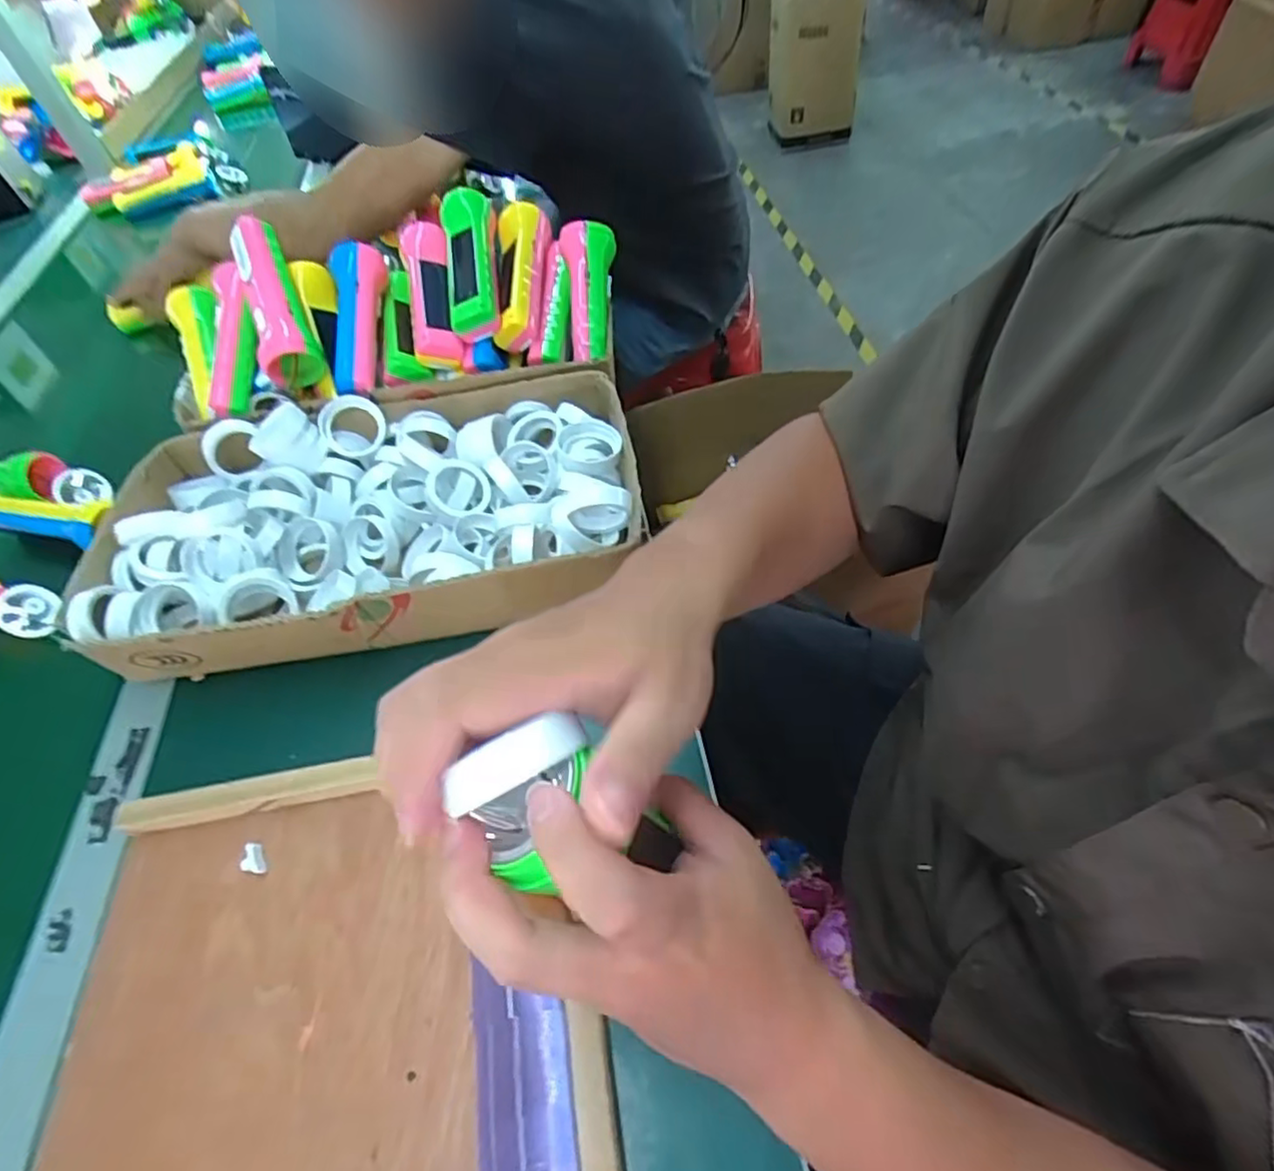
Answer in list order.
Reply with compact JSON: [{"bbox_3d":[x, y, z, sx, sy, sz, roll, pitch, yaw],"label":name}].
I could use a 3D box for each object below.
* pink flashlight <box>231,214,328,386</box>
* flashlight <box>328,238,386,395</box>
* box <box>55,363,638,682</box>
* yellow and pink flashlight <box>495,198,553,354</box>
[{"bbox_3d":[-0.327,-0.259,0.593,0.053,0.048,0.153,-18,86,-10],"label":"pink flashlight"},{"bbox_3d":[-0.263,-0.247,0.612,0.042,0.037,0.161,-7,70,-1],"label":"flashlight"},{"bbox_3d":[-0.211,-0.061,0.541,0.408,0.078,0.240,-8,52,-2],"label":"box"},{"bbox_3d":[-0.112,-0.299,0.630,0.052,0.045,0.149,0,73,4],"label":"yellow and pink flashlight"}]

